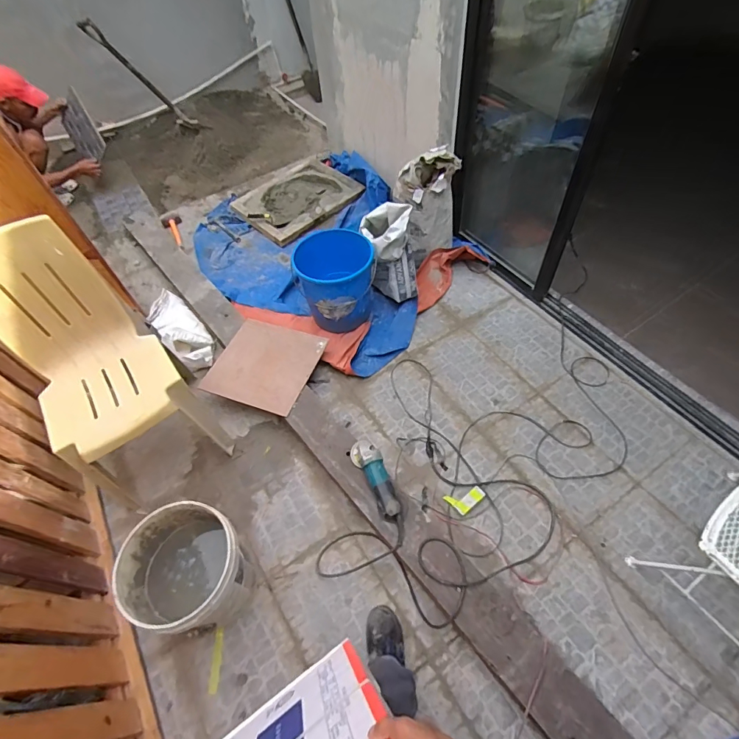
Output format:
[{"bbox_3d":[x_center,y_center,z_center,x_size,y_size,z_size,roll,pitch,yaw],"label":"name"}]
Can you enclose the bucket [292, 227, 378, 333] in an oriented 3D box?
[{"bbox_3d":[-0.143,-0.398,1.847,0.330,0.308,0.353,-2,54,2],"label":"bucket"}]

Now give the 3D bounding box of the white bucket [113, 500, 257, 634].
[{"bbox_3d":[-0.509,0.579,1.236,0.316,0.325,0.294,-2,54,2],"label":"white bucket"}]

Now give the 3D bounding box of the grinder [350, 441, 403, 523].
[{"bbox_3d":[0.025,0.346,1.360,0.093,0.081,0.295,-22,55,-13],"label":"grinder"}]

